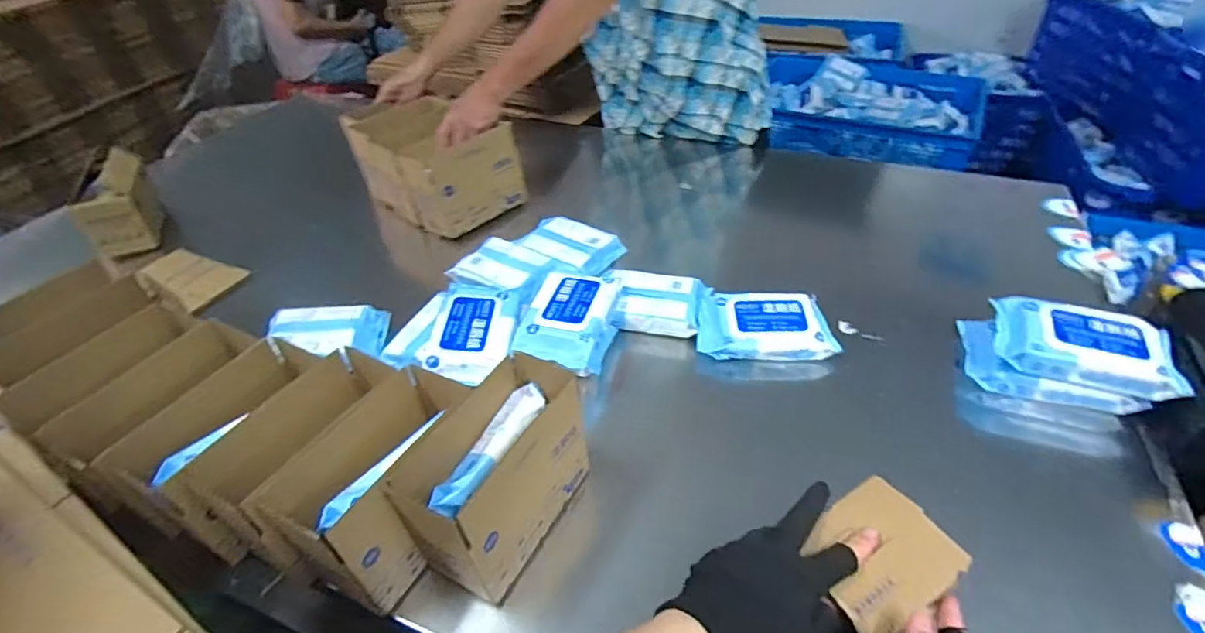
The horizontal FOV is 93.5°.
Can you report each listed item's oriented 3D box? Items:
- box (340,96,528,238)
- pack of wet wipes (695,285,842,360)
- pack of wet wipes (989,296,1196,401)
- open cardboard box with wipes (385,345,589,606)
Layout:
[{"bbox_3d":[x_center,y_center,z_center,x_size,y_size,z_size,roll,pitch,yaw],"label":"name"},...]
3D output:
[{"bbox_3d":[-0.306,-0.279,1.023,0.294,0.131,0.191,32,52,33],"label":"box"},{"bbox_3d":[0.217,0.009,0.753,0.175,0.032,0.110,4,42,8],"label":"pack of wet wipes"},{"bbox_3d":[0.558,0.029,0.658,0.180,0.040,0.109,13,44,18],"label":"pack of wet wipes"},{"bbox_3d":[-0.097,0.151,0.549,0.090,0.135,0.180,20,47,24],"label":"open cardboard box with wipes"}]

